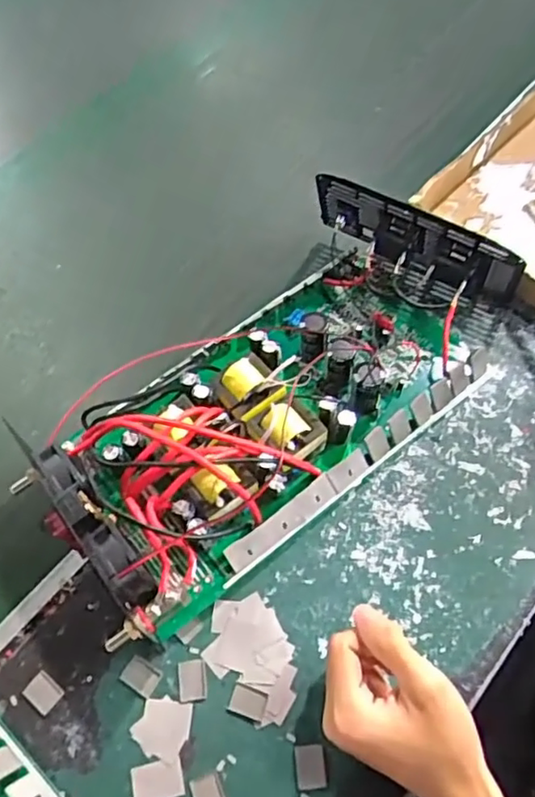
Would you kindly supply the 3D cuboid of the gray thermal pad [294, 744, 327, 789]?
[{"bbox_3d":[0.027,0.233,0.387,0.019,0.004,0.024,-7,60,2],"label":"gray thermal pad"}]

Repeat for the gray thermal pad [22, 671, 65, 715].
[{"bbox_3d":[-0.155,0.202,0.419,0.024,0.004,0.020,32,68,21],"label":"gray thermal pad"}]

